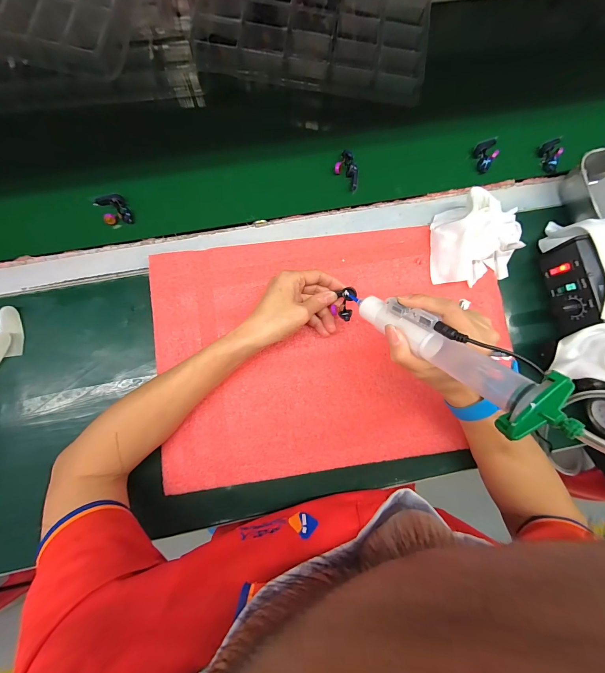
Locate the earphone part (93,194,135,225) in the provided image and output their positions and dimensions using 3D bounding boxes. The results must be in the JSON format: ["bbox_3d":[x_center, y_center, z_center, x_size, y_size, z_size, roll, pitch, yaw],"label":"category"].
[{"bbox_3d":[-0.229,-0.154,0.366,0.031,0.010,0.044,-30,82,-6],"label":"earphone part"}]

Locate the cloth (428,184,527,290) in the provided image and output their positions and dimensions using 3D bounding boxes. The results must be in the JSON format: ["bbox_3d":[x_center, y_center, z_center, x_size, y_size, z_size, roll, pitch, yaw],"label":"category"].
[{"bbox_3d":[0.207,-0.119,0.351,0.098,0.051,0.103,1,80,-1],"label":"cloth"}]

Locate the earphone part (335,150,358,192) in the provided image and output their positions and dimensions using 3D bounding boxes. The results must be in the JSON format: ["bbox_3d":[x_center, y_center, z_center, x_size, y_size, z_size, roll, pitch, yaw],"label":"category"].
[{"bbox_3d":[0.056,-0.213,0.383,0.029,0.010,0.053,-2,80,-2],"label":"earphone part"}]

